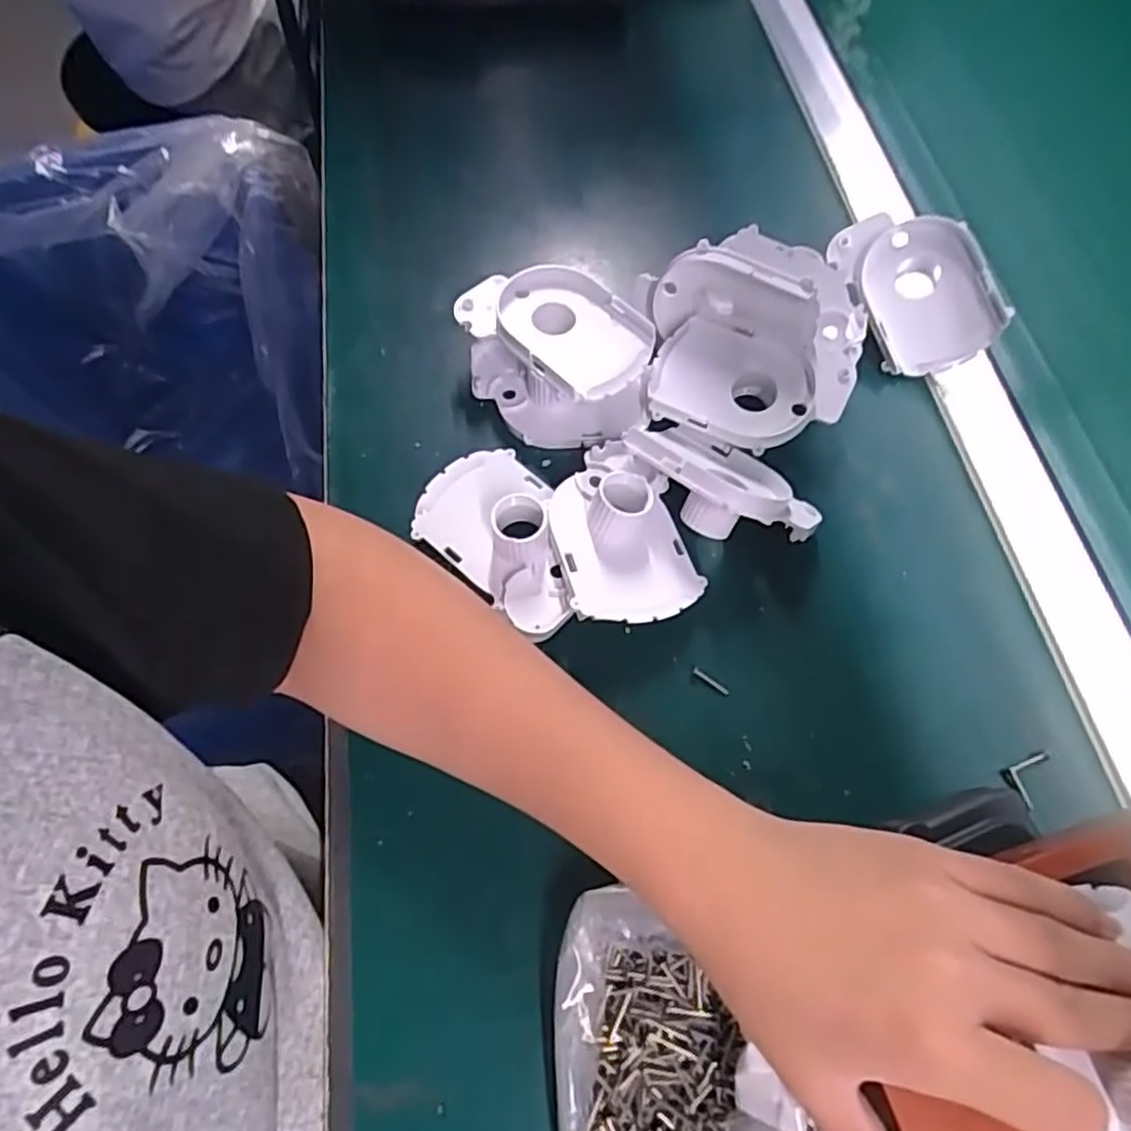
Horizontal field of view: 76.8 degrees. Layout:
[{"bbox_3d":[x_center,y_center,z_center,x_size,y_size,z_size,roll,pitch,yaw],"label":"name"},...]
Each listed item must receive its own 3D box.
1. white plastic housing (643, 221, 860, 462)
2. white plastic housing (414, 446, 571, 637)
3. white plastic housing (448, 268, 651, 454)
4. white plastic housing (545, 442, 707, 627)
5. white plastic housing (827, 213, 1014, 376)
[{"bbox_3d":[0.104,-0.133,0.383,0.115,0.054,0.128,20,66,8],"label":"white plastic housing"},{"bbox_3d":[-0.026,-0.019,0.353,0.100,0.030,0.067,41,71,16],"label":"white plastic housing"},{"bbox_3d":[-0.002,-0.114,0.389,0.088,0.036,0.095,0,65,-1],"label":"white plastic housing"},{"bbox_3d":[0.026,-0.019,0.350,0.064,0.032,0.097,-11,66,-6],"label":"white plastic housing"},{"bbox_3d":[0.210,-0.164,0.424,0.065,0.035,0.097,-28,87,24],"label":"white plastic housing"}]

